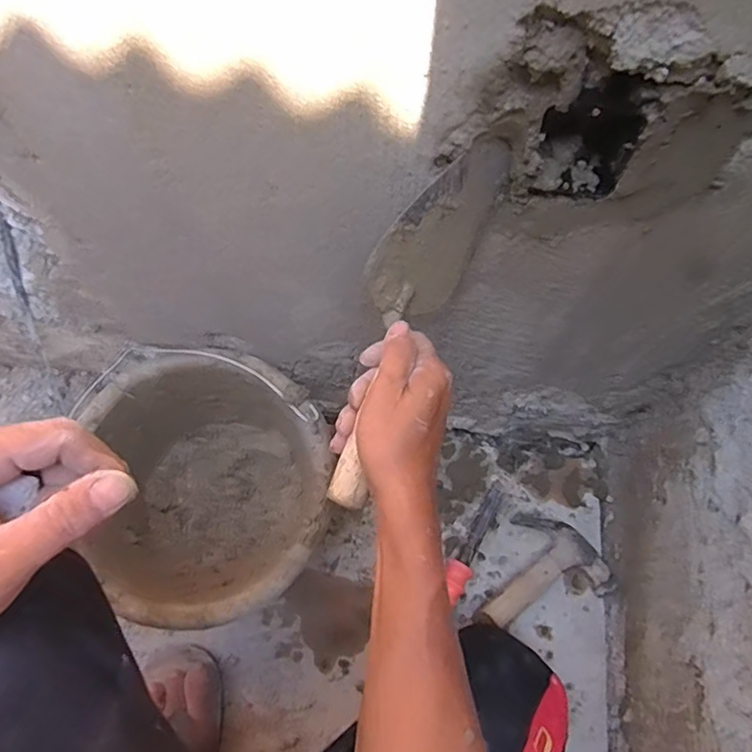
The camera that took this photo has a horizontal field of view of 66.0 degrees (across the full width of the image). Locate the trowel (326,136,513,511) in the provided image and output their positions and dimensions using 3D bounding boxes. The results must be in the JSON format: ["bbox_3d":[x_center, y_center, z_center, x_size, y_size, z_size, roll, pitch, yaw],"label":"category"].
[{"bbox_3d":[0.020,-0.045,0.444,0.060,0.075,0.289,24,93,12],"label":"trowel"}]

